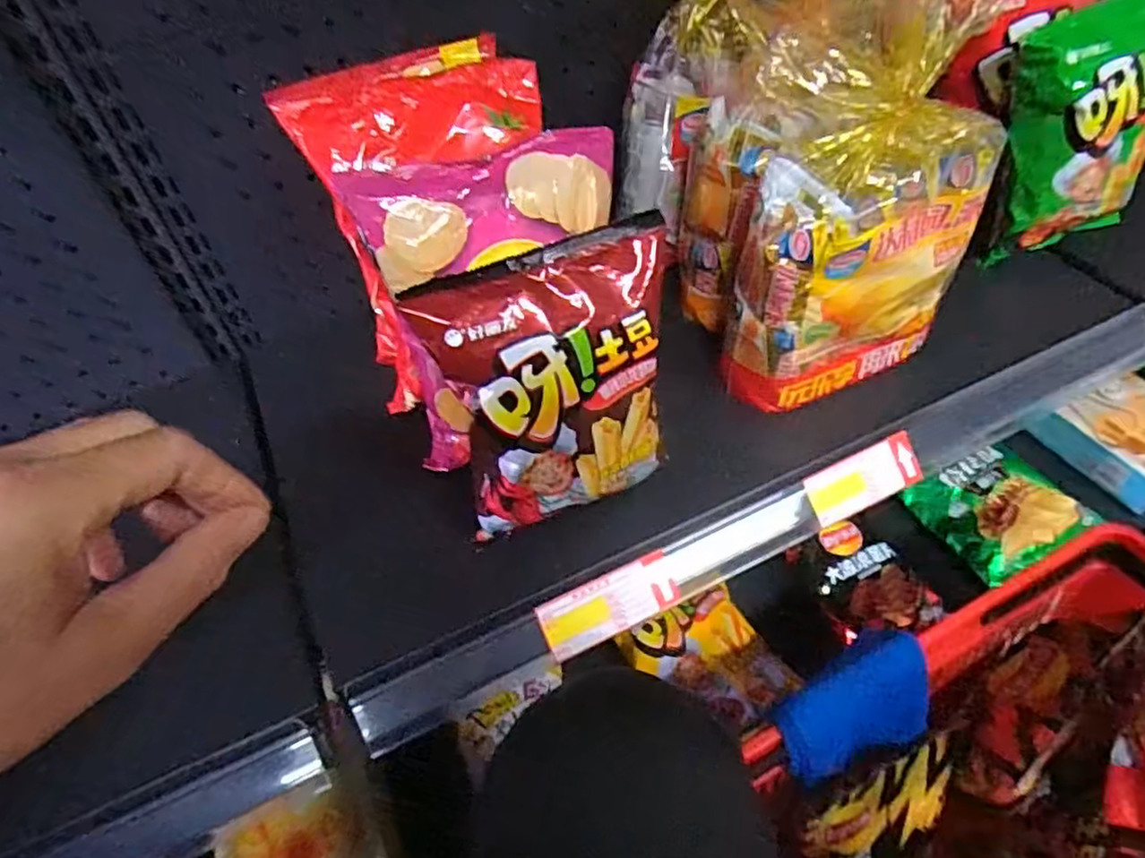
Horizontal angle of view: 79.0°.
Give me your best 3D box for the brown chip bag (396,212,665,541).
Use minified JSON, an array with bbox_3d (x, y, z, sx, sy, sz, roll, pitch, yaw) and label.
[{"bbox_3d":[-0.004,-0.027,0.415,0.144,0.153,0.061,-24,50,-14],"label":"brown chip bag"}]

